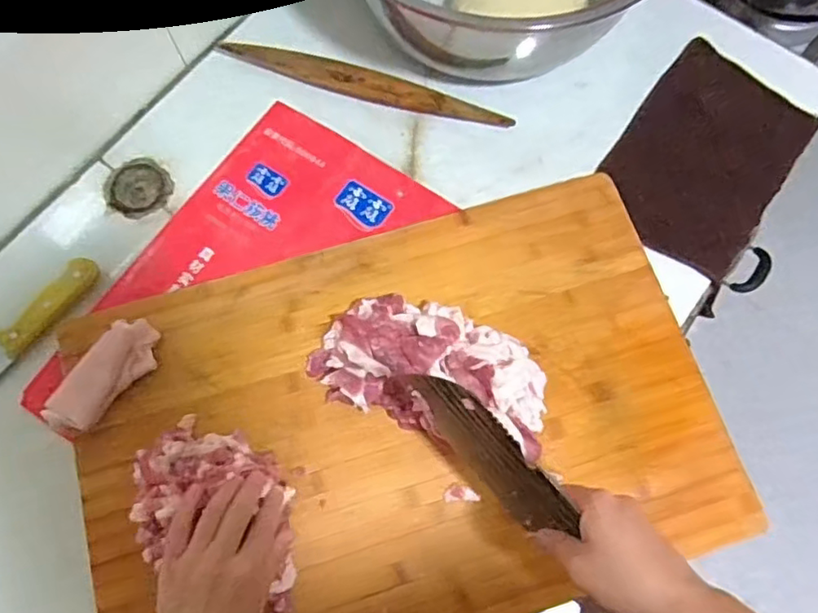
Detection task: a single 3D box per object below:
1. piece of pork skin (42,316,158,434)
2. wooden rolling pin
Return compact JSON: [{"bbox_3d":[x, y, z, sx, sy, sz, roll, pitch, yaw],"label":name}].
[{"bbox_3d":[-0.269,0.061,0.543,0.050,0.031,0.114,30,75,9],"label":"piece of pork skin"},{"bbox_3d":[-0.050,-0.242,0.671,0.325,0.021,0.031,16,73,5],"label":"wooden rolling pin"}]

